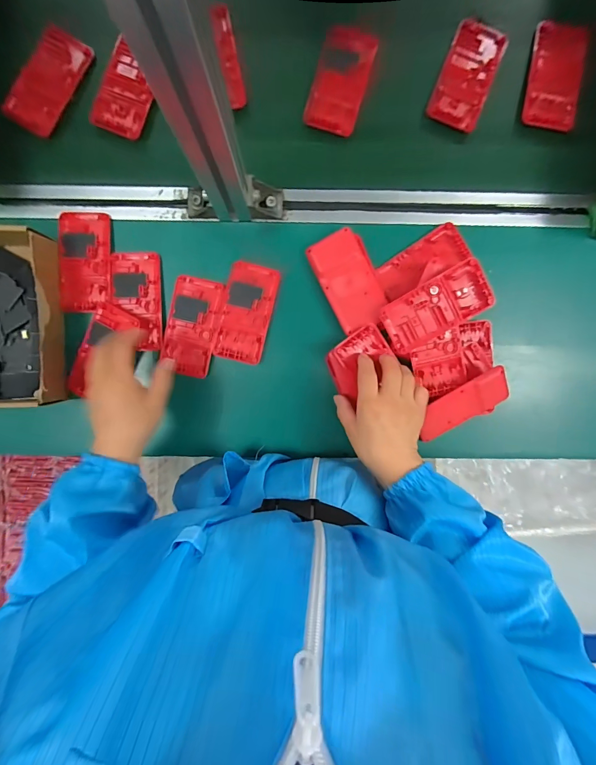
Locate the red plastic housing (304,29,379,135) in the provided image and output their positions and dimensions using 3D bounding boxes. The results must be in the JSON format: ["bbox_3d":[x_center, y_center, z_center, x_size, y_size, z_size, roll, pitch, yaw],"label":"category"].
[{"bbox_3d":[0.053,-0.367,0.418,0.062,0.013,0.124,16,93,-2],"label":"red plastic housing"}]

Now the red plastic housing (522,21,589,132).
[{"bbox_3d":[0.316,-0.382,0.430,0.068,0.012,0.139,12,86,-8],"label":"red plastic housing"}]

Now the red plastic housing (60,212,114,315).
[{"bbox_3d":[-0.258,-0.147,0.423,0.059,0.011,0.119,-1,94,0],"label":"red plastic housing"}]

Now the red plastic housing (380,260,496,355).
[{"bbox_3d":[0.157,-0.086,0.398,0.116,0.024,0.058,-29,93,1],"label":"red plastic housing"}]

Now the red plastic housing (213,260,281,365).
[{"bbox_3d":[-0.063,-0.087,0.429,0.060,0.010,0.121,13,93,-1],"label":"red plastic housing"}]

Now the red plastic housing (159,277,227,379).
[{"bbox_3d":[-0.131,-0.069,0.430,0.064,0.010,0.120,11,93,-1],"label":"red plastic housing"}]

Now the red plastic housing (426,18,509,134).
[{"bbox_3d":[0.205,-0.371,0.420,0.062,0.011,0.124,21,93,-2],"label":"red plastic housing"}]

